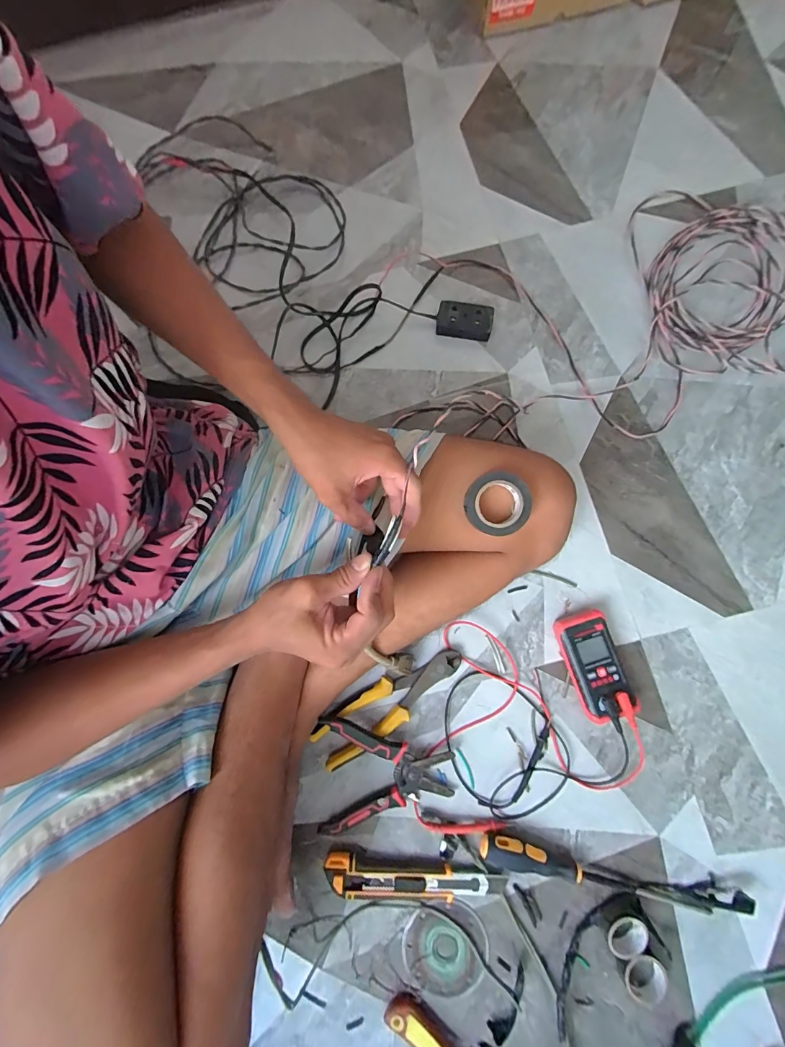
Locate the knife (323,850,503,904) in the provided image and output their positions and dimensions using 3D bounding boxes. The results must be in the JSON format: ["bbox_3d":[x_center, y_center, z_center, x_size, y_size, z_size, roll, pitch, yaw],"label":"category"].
[{"bbox_3d":[0.024,0.398,0.442,0.193,0.017,0.043,5,79,2],"label":"knife"}]

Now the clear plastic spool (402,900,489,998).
[{"bbox_3d":[0.059,0.469,0.440,0.090,0.009,0.086,0,79,1],"label":"clear plastic spool"}]

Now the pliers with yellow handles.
[{"bbox_3d":[-0.002,0.213,0.478,0.193,0.022,0.054,-33,80,-5],"label":"pliers with yellow handles"}]

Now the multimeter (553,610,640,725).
[{"bbox_3d":[0.239,0.168,0.478,0.058,0.035,0.119,-16,79,-2],"label":"multimeter"}]

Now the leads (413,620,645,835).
[{"bbox_3d":[0.166,0.251,0.462,0.241,0.033,0.225,11,79,3],"label":"leads"}]

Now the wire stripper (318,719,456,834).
[{"bbox_3d":[-0.008,0.285,0.459,0.151,0.033,0.127,-4,79,0],"label":"wire stripper"}]

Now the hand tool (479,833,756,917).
[{"bbox_3d":[0.236,0.387,0.439,0.280,0.026,0.035,11,79,3],"label":"hand tool"}]

